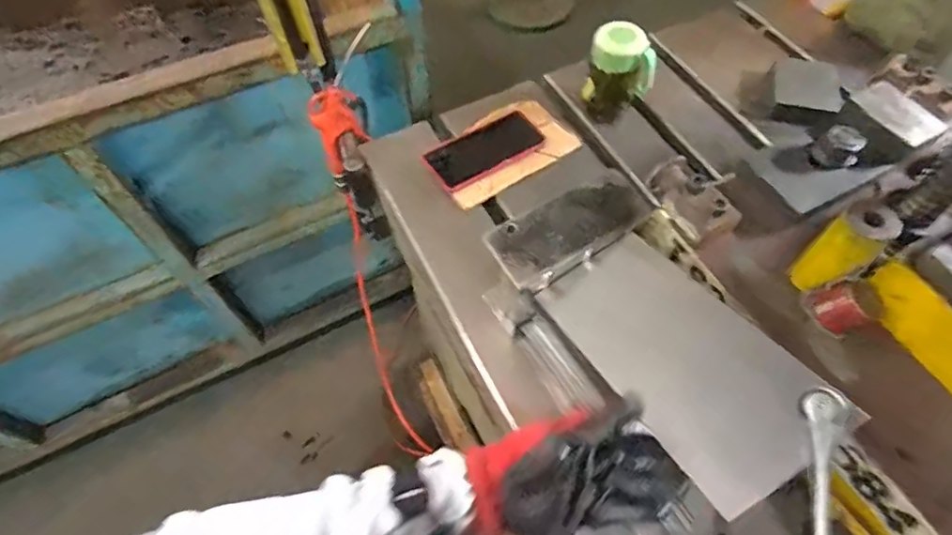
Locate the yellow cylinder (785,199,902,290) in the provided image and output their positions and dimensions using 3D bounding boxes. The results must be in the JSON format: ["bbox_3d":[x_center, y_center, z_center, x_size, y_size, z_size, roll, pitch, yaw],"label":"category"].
[{"bbox_3d":[0.311,-0.014,0.467,0.039,0.088,0.041,-38,66,-20],"label":"yellow cylinder"}]

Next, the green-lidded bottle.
[{"bbox_3d":[0.194,-0.265,0.755,0.078,0.123,0.061,-16,60,-9],"label":"green-lidded bottle"}]

